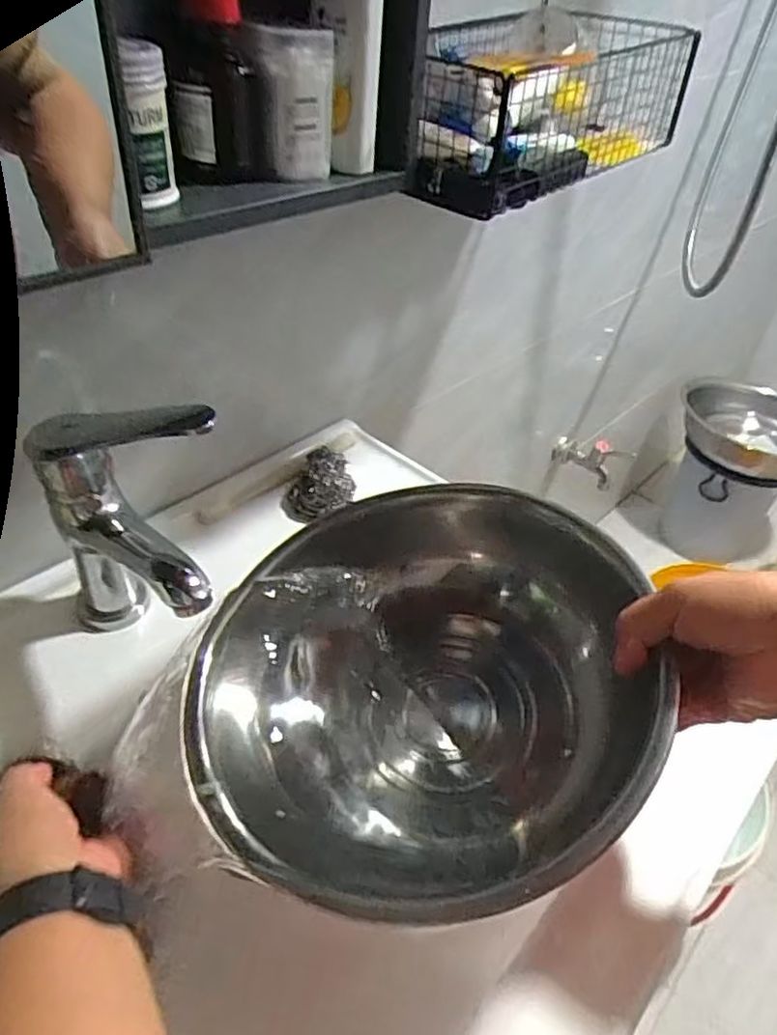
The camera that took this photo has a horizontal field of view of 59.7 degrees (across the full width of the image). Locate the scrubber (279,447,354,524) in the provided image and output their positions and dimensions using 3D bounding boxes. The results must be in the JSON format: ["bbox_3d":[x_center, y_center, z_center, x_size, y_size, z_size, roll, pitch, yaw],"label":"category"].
[{"bbox_3d":[-0.062,-0.031,0.605,0.061,0.036,0.068,6,40,1],"label":"scrubber"}]

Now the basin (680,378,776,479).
[{"bbox_3d":[0.796,-0.197,1.479,0.313,0.079,0.295,3,40,-3],"label":"basin"}]

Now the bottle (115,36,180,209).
[{"bbox_3d":[-0.123,-0.202,0.349,0.021,0.073,0.021,-9,42,-17],"label":"bottle"}]

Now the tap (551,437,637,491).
[{"bbox_3d":[0.358,-0.111,1.200,0.085,0.091,0.114,-22,47,-29],"label":"tap"}]

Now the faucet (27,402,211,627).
[{"bbox_3d":[-0.151,0.016,0.438,0.133,0.176,0.071,26,44,23],"label":"faucet"}]

